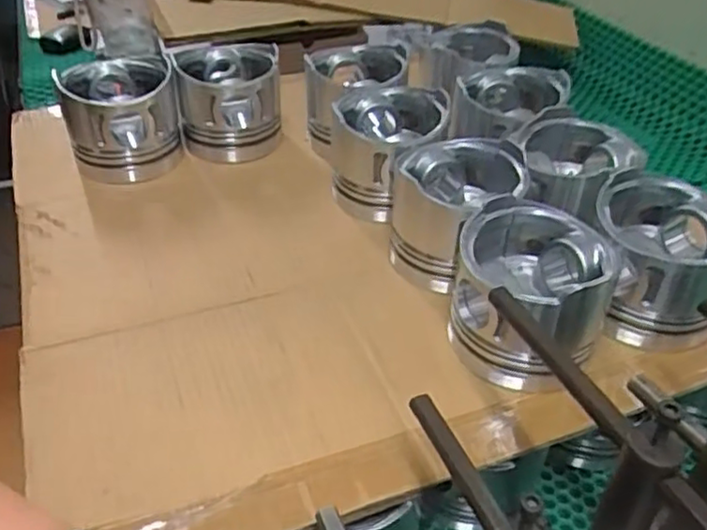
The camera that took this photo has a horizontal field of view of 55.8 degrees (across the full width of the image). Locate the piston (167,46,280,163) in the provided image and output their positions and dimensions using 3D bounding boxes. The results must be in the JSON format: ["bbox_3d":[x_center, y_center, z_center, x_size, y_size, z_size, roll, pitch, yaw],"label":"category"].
[{"bbox_3d":[-0.131,-0.175,0.711,0.103,0.089,0.113,-3,40,-4],"label":"piston"}]

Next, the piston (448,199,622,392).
[{"bbox_3d":[0.127,0.019,0.480,0.100,0.096,0.107,0,40,0],"label":"piston"}]

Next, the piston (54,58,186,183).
[{"bbox_3d":[-0.234,-0.147,0.682,0.109,0.092,0.106,-15,42,-18],"label":"piston"}]

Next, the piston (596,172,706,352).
[{"bbox_3d":[0.229,-0.003,0.508,0.102,0.089,0.103,18,43,20],"label":"piston"}]

